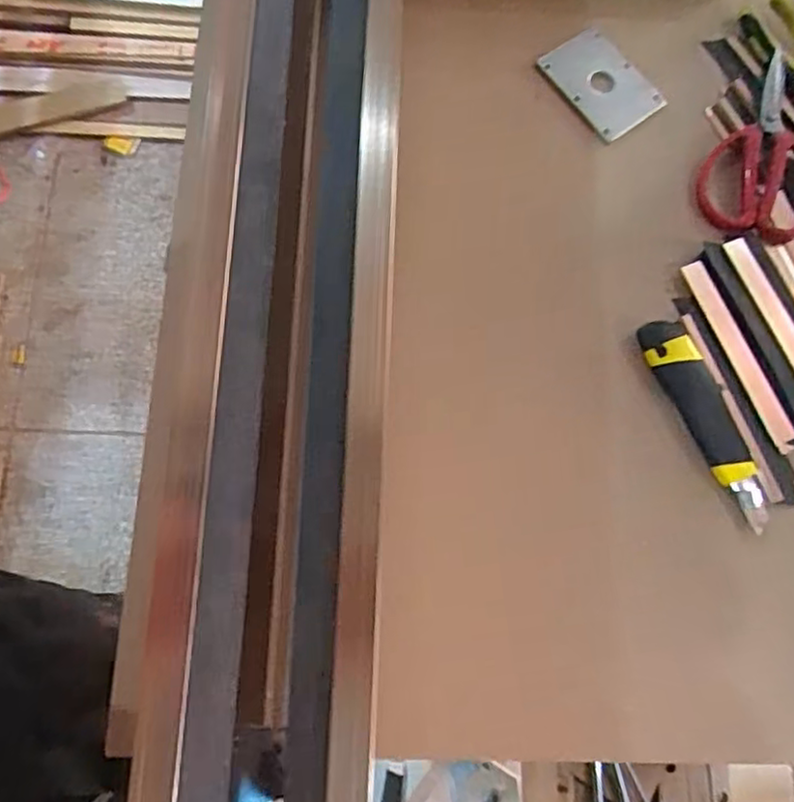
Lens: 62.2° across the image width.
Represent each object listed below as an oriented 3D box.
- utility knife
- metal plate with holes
[{"bbox_3d":[0.247,0.015,0.520,0.040,0.018,0.172,-23,81,-12],"label":"utility knife"},{"bbox_3d":[0.184,-0.290,0.596,0.078,0.009,0.102,-36,84,-14],"label":"metal plate with holes"}]

